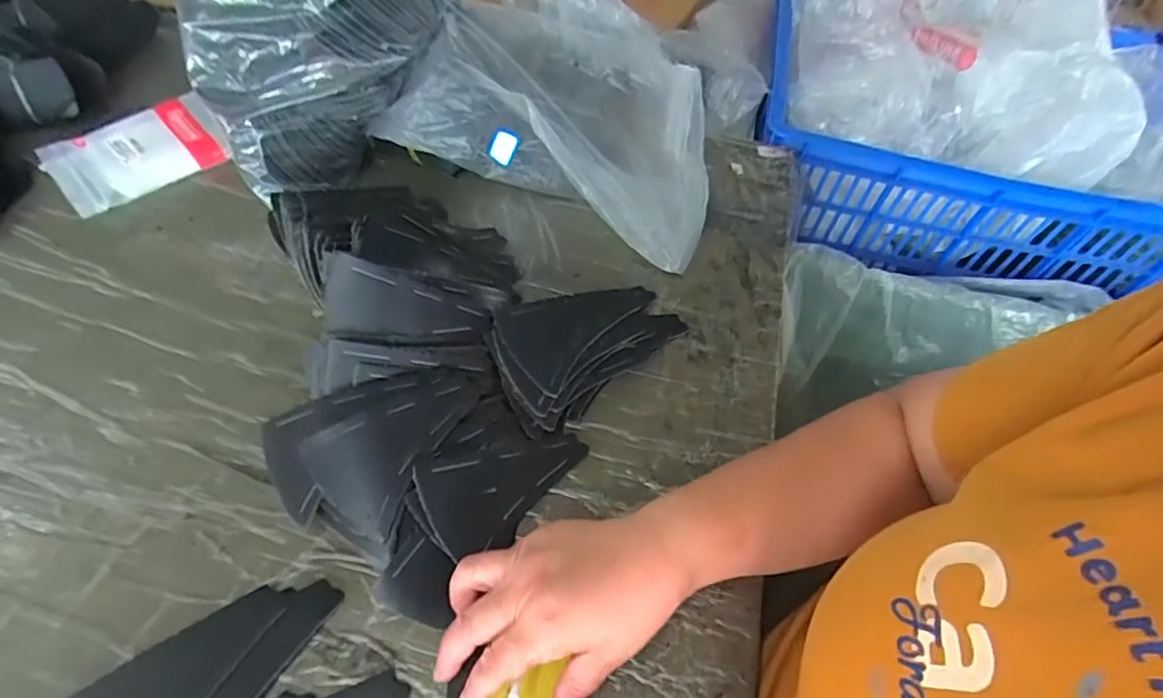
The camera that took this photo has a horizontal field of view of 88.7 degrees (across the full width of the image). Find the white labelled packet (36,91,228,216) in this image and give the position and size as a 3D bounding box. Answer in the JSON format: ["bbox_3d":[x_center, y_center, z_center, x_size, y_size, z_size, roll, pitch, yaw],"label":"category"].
[{"bbox_3d":[-0.454,-0.204,0.612,0.155,0.014,0.104,-35,78,-23],"label":"white labelled packet"}]

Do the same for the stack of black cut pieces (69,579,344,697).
[{"bbox_3d":[-0.220,0.189,0.350,0.090,0.009,0.139,29,56,17],"label":"stack of black cut pieces"}]

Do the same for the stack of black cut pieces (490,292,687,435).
[{"bbox_3d":[0.006,-0.010,0.497,0.173,0.040,0.095,-29,61,-24],"label":"stack of black cut pieces"}]

